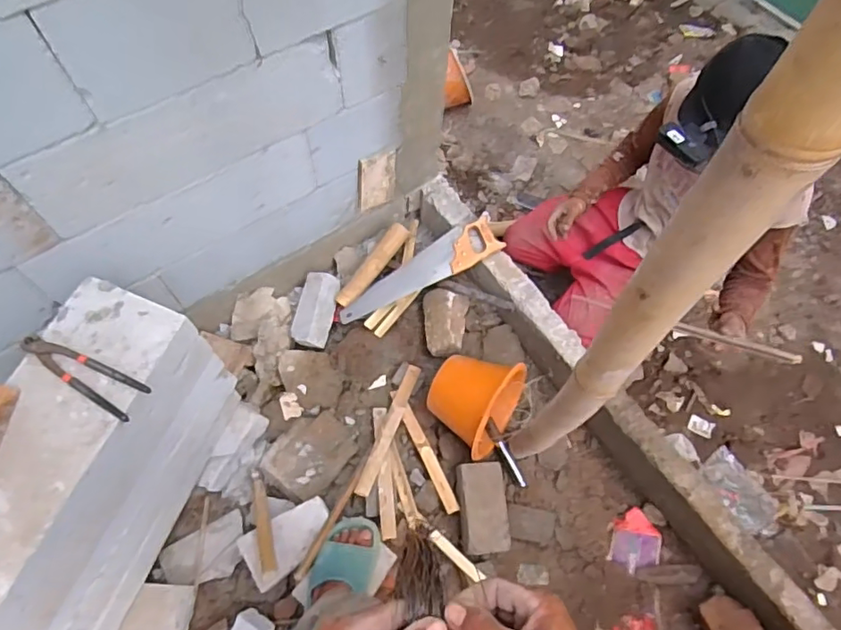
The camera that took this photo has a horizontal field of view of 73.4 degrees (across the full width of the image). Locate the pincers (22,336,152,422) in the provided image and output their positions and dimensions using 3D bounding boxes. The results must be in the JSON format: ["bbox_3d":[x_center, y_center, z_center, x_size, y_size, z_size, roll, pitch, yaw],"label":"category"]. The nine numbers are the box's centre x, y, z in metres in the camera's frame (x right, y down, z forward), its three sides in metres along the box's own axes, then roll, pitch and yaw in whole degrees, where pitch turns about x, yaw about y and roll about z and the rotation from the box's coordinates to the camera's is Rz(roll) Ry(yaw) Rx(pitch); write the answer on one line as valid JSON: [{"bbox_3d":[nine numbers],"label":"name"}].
[{"bbox_3d":[-0.528,0.087,0.880,0.211,0.032,0.060,27,66,11],"label":"pincers"}]

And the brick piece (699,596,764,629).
[{"bbox_3d":[0.679,0.675,1.233,0.100,0.041,0.117,-23,67,-13],"label":"brick piece"}]

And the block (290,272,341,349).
[{"bbox_3d":[-0.288,-0.013,1.535,0.087,0.067,0.203,3,76,36],"label":"block"}]

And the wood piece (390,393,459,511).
[{"bbox_3d":[0.010,0.332,1.399,0.033,0.012,0.326,-23,67,-12],"label":"wood piece"}]

